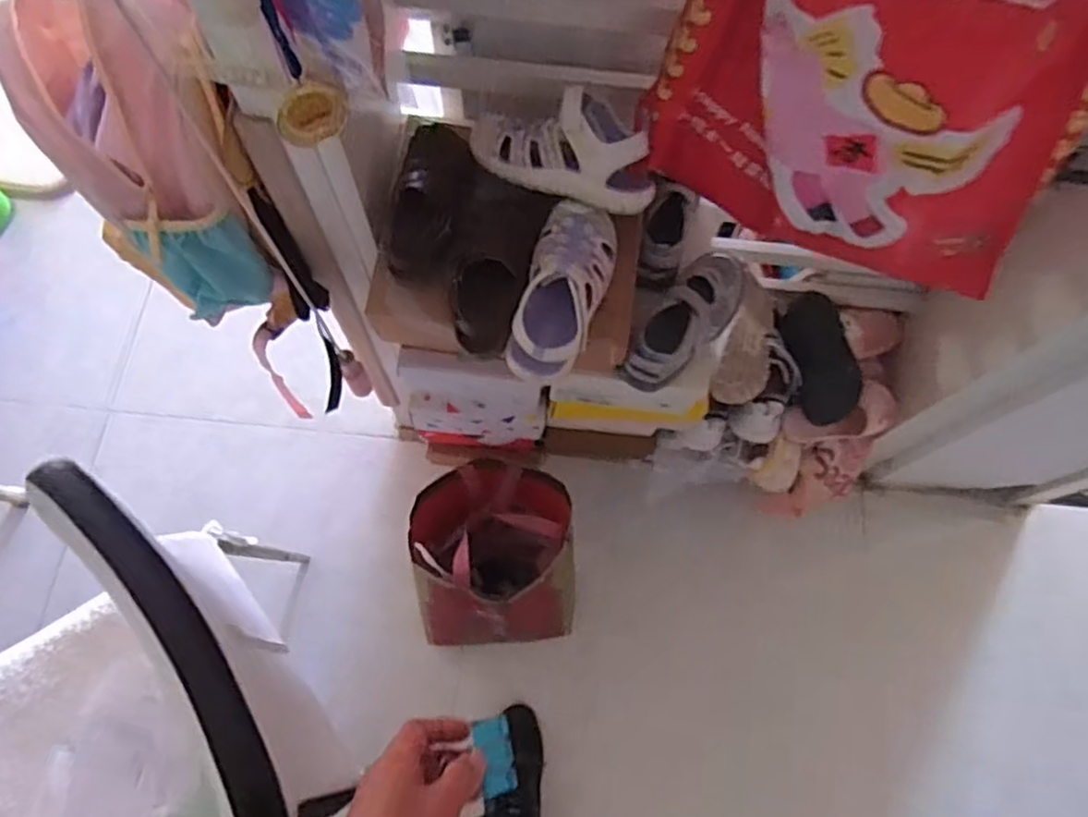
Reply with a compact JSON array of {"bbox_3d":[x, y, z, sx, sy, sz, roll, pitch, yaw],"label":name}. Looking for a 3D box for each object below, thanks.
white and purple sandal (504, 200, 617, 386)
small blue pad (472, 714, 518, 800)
[{"bbox_3d":[0.024,-0.133,0.732,0.086,0.076,0.212,14,71,3],"label":"white and purple sandal"},{"bbox_3d":[-0.036,0.257,0.514,0.026,0.010,0.052,-13,57,-6],"label":"small blue pad"}]

